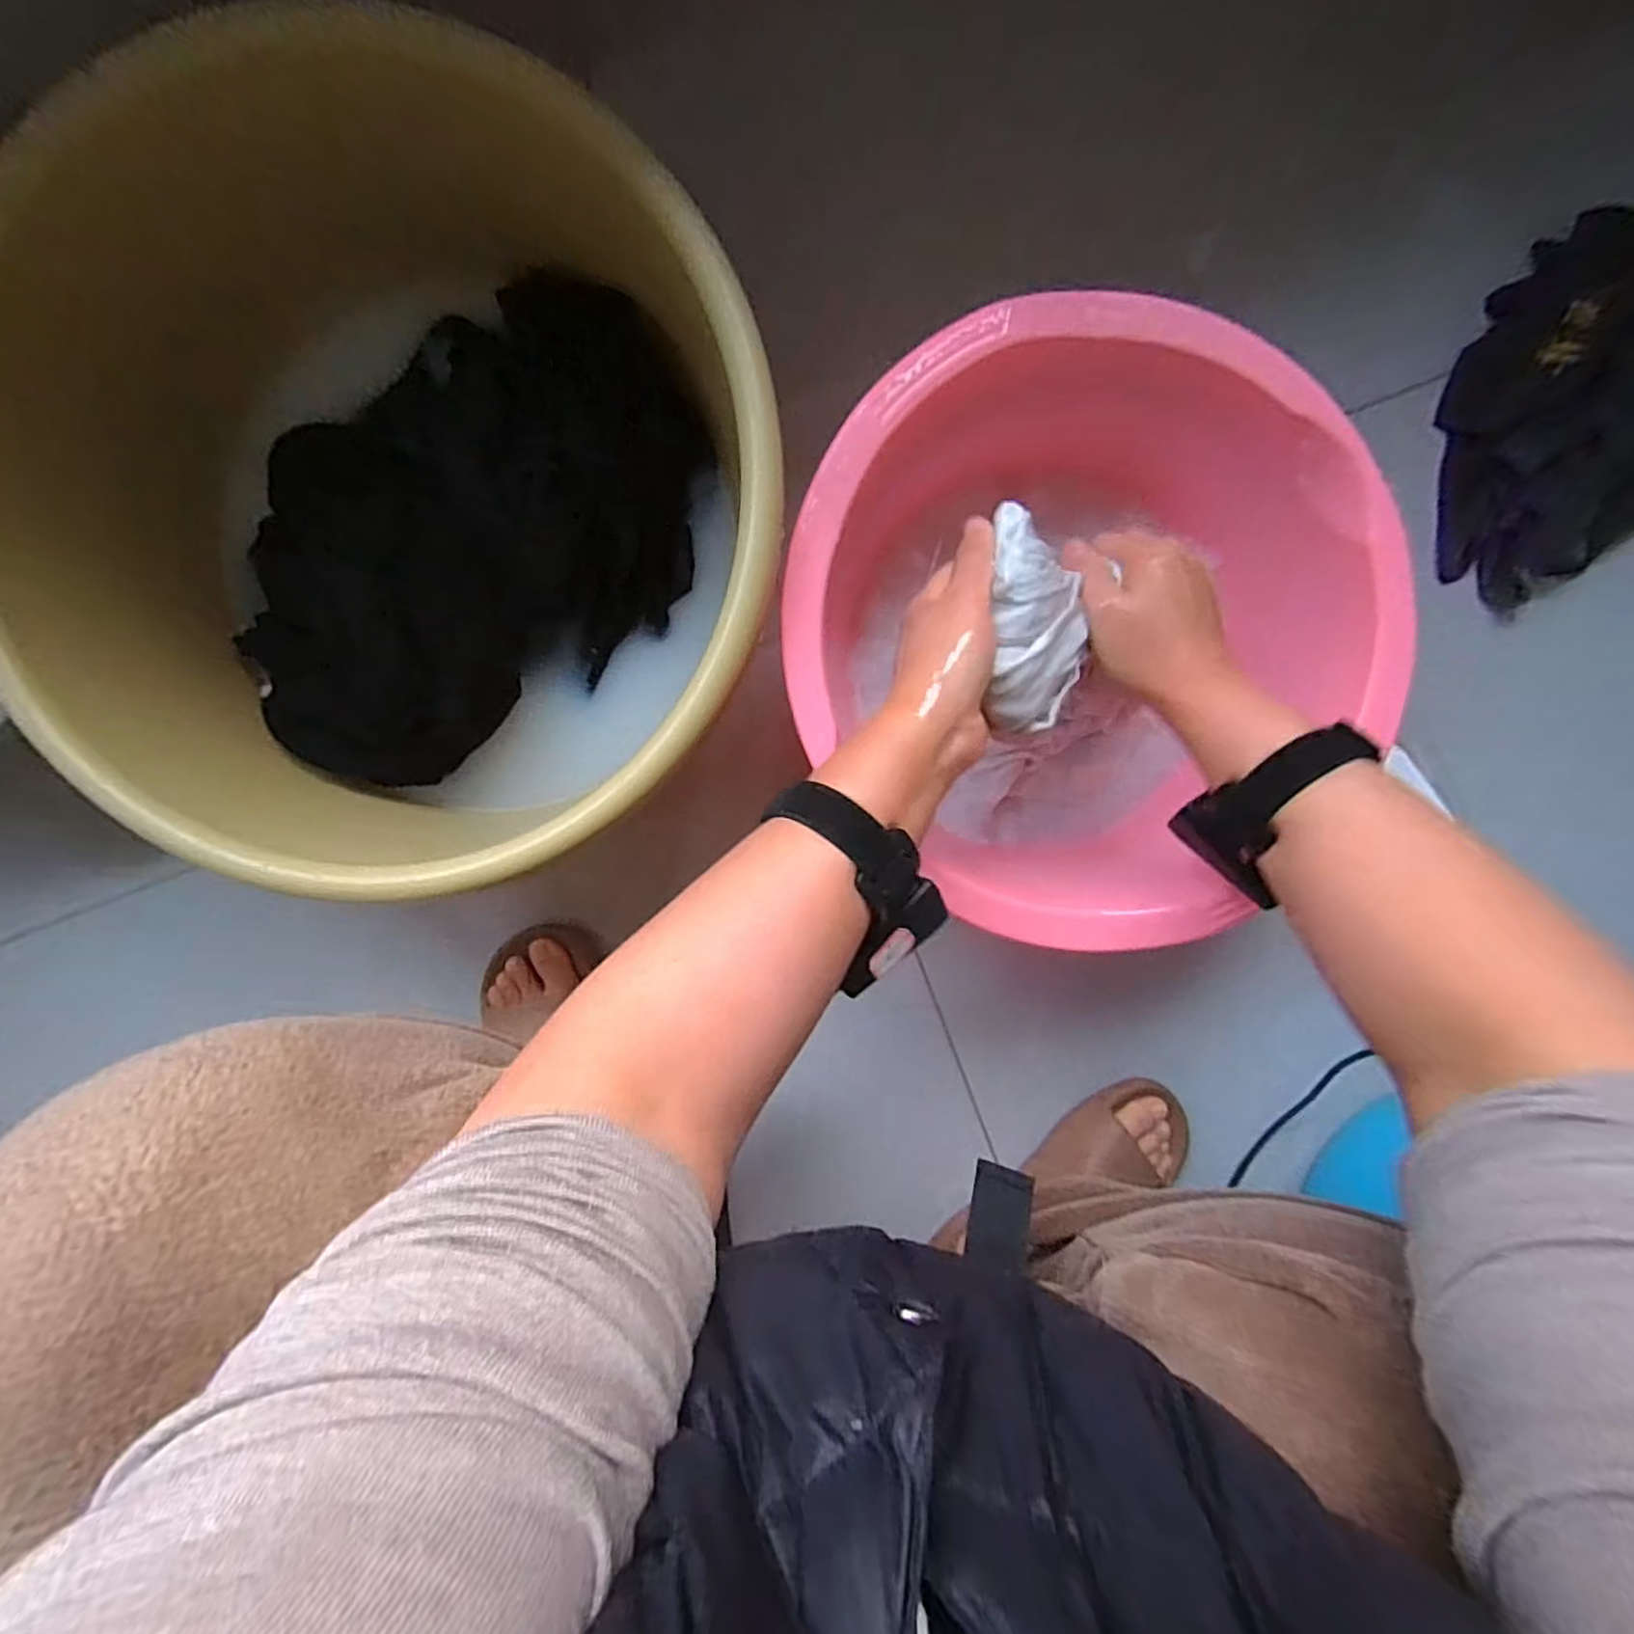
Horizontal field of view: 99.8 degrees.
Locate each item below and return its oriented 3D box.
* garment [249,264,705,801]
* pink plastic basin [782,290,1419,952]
[{"bbox_3d":[-0.274,-0.187,0.496,0.272,0.118,0.360,39,95,-4],"label":"garment"},{"bbox_3d":[0.167,-0.136,0.476,0.349,0.145,0.344,0,96,0],"label":"pink plastic basin"}]

